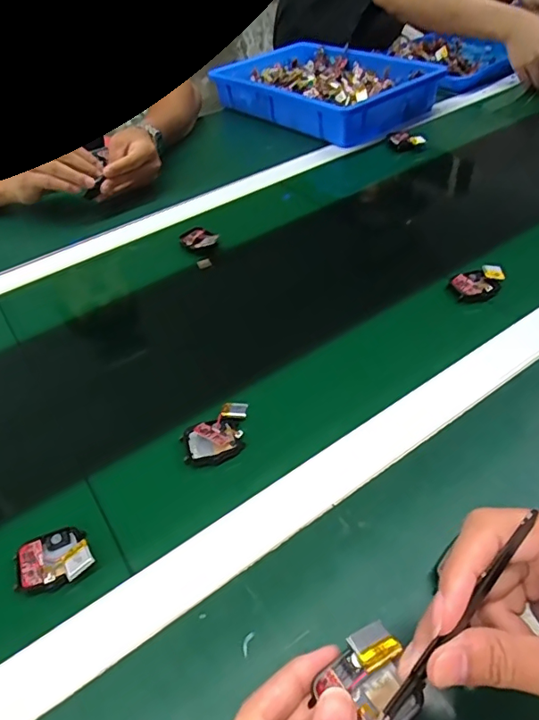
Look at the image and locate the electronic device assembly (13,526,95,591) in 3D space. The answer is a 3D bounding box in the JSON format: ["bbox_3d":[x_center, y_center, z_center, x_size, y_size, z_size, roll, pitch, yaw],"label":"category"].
[{"bbox_3d":[-0.147,0.136,0.342,0.053,0.019,0.042,-16,46,-10],"label":"electronic device assembly"}]

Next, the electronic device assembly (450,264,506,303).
[{"bbox_3d":[0.218,-0.079,0.516,0.048,0.022,0.040,-9,45,-3],"label":"electronic device assembly"}]

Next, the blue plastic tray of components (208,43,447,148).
[{"bbox_3d":[0.091,-0.504,0.918,0.247,0.060,0.369,-32,49,-24],"label":"blue plastic tray of components"}]

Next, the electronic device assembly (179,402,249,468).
[{"bbox_3d":[-0.041,0.061,0.409,0.066,0.015,0.041,-33,51,-24],"label":"electronic device assembly"}]

